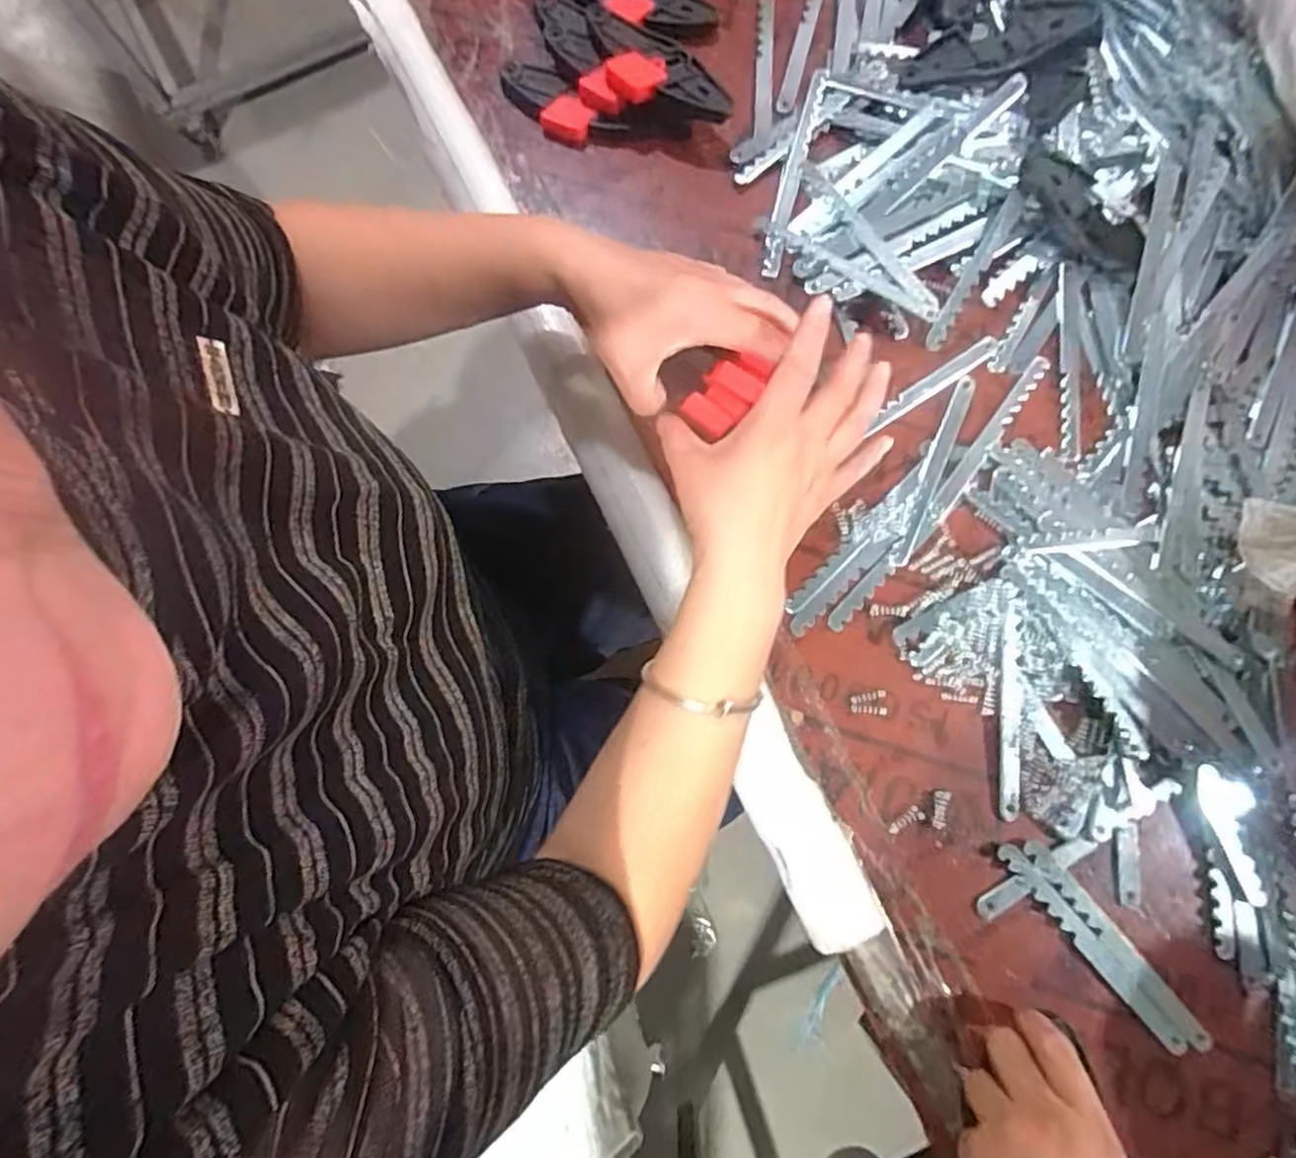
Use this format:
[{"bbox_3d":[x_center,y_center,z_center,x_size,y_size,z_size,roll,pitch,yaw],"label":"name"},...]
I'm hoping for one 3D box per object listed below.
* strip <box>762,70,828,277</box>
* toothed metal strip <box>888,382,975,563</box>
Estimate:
[{"bbox_3d":[0.107,-0.300,0.513,0.014,0.007,0.175,15,79,3],"label":"strip"},{"bbox_3d":[0.195,-0.074,0.480,0.015,0.004,0.145,24,80,4],"label":"toothed metal strip"}]

